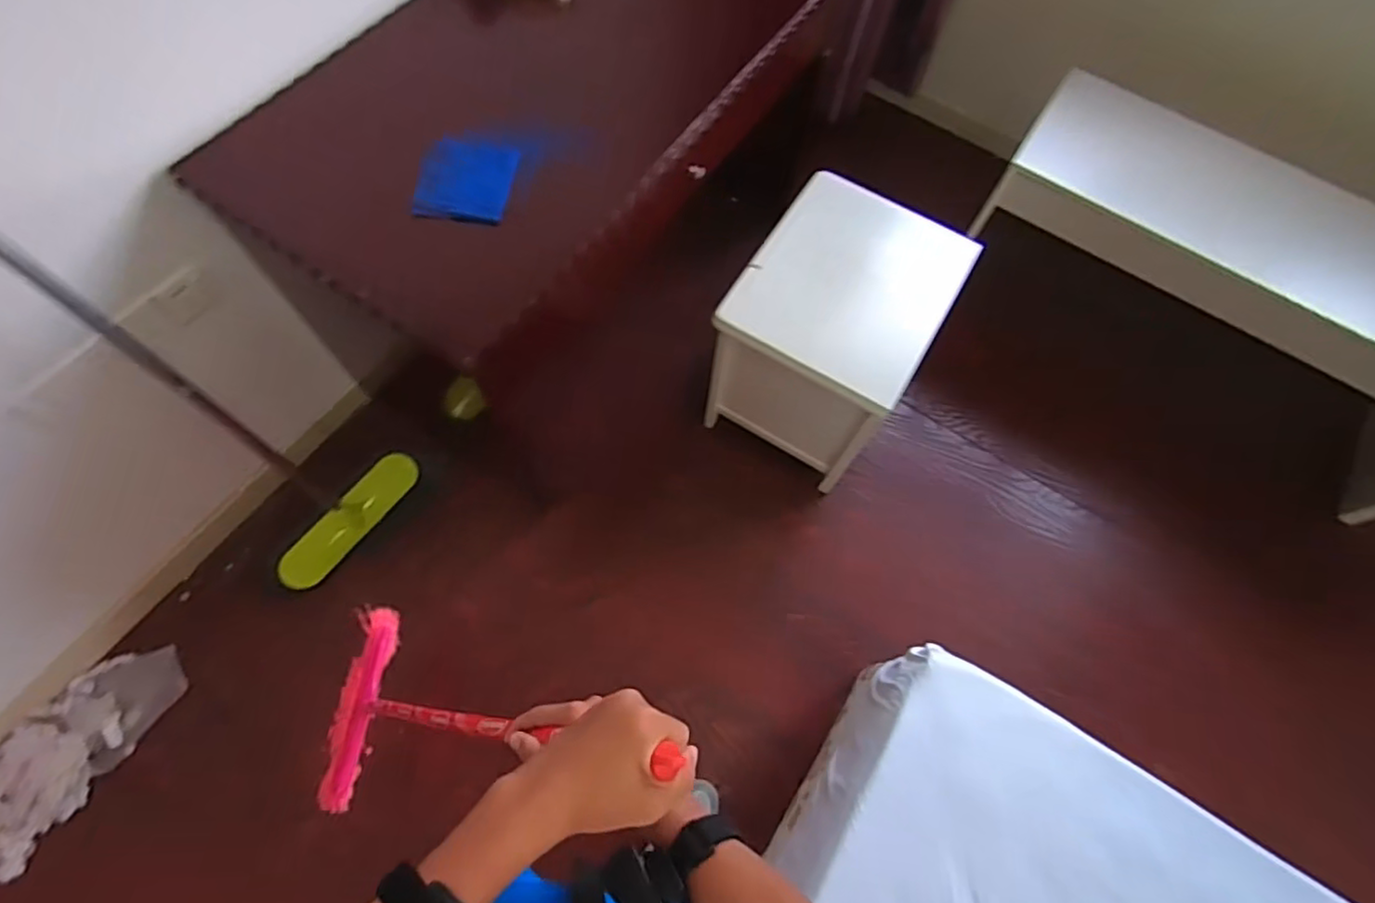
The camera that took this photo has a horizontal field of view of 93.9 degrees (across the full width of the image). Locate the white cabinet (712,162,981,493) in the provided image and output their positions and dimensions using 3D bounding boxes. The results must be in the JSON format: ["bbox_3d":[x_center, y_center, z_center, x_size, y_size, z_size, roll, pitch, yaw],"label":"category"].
[{"bbox_3d":[0.318,-0.258,1.459,0.390,0.441,0.470,30,69,10],"label":"white cabinet"}]

